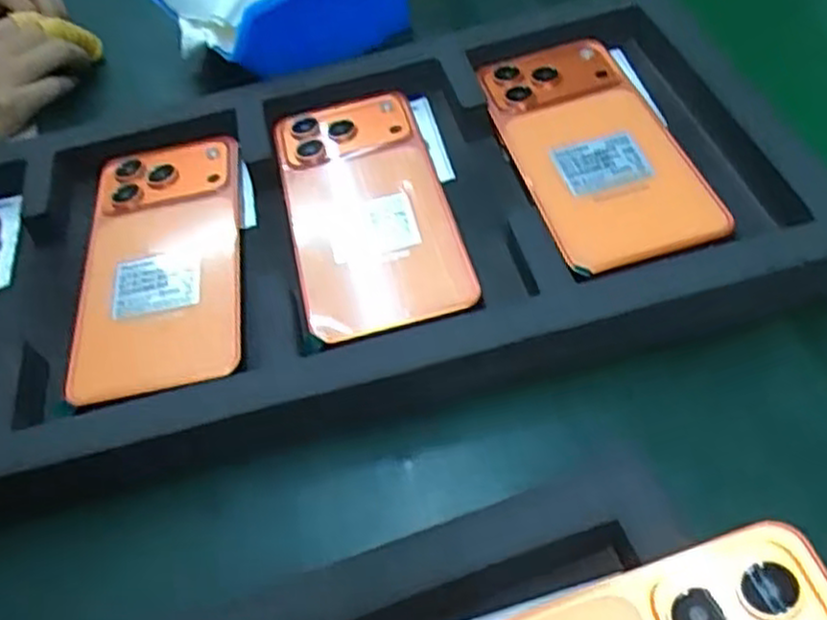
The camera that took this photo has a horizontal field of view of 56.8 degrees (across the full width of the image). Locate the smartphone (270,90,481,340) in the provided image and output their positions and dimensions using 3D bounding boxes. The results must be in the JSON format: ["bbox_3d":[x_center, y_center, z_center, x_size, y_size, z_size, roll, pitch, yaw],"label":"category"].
[{"bbox_3d":[-0.023,-0.050,0.374,0.076,0.016,0.158,-14,48,-4],"label":"smartphone"}]

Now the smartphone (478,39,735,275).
[{"bbox_3d":[0.090,-0.082,0.380,0.084,0.017,0.159,-13,51,-3],"label":"smartphone"}]

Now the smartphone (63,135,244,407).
[{"bbox_3d":[-0.122,-0.027,0.366,0.076,0.010,0.150,-10,48,0],"label":"smartphone"}]

